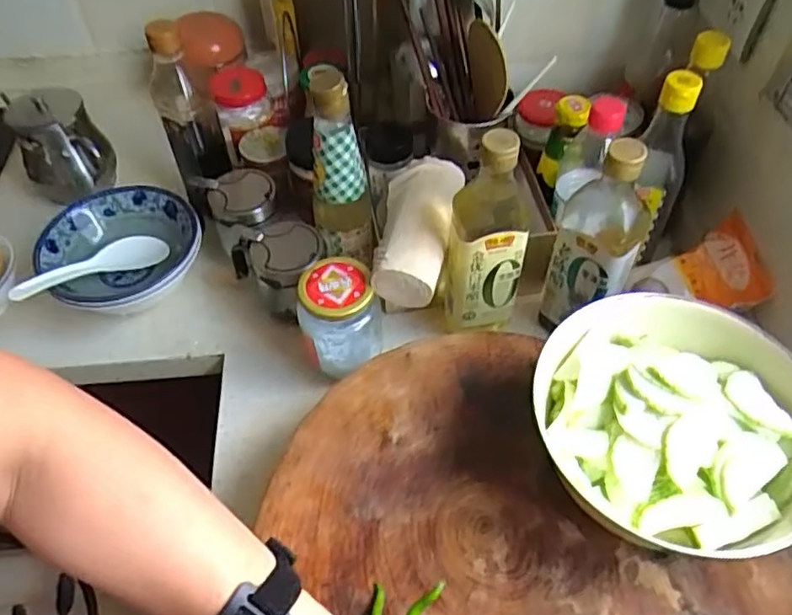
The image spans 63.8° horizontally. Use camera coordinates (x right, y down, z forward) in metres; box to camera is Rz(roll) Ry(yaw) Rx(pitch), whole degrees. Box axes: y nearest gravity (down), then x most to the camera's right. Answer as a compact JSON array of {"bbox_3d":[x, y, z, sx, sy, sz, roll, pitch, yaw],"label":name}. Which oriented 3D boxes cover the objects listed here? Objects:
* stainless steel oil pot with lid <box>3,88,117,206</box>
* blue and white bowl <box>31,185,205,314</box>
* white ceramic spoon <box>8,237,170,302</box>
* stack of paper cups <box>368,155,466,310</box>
[{"bbox_3d":[-0.430,-0.203,0.819,0.104,0.126,0.102,-1,52,1],"label":"stainless steel oil pot with lid"},{"bbox_3d":[-0.315,-0.061,0.737,0.155,0.070,0.169,-1,52,1],"label":"blue and white bowl"},{"bbox_3d":[-0.333,-0.045,0.702,0.059,0.025,0.173,32,36,23],"label":"white ceramic spoon"},{"bbox_3d":[0.018,-0.079,0.638,0.071,0.067,0.173,11,53,9],"label":"stack of paper cups"}]

